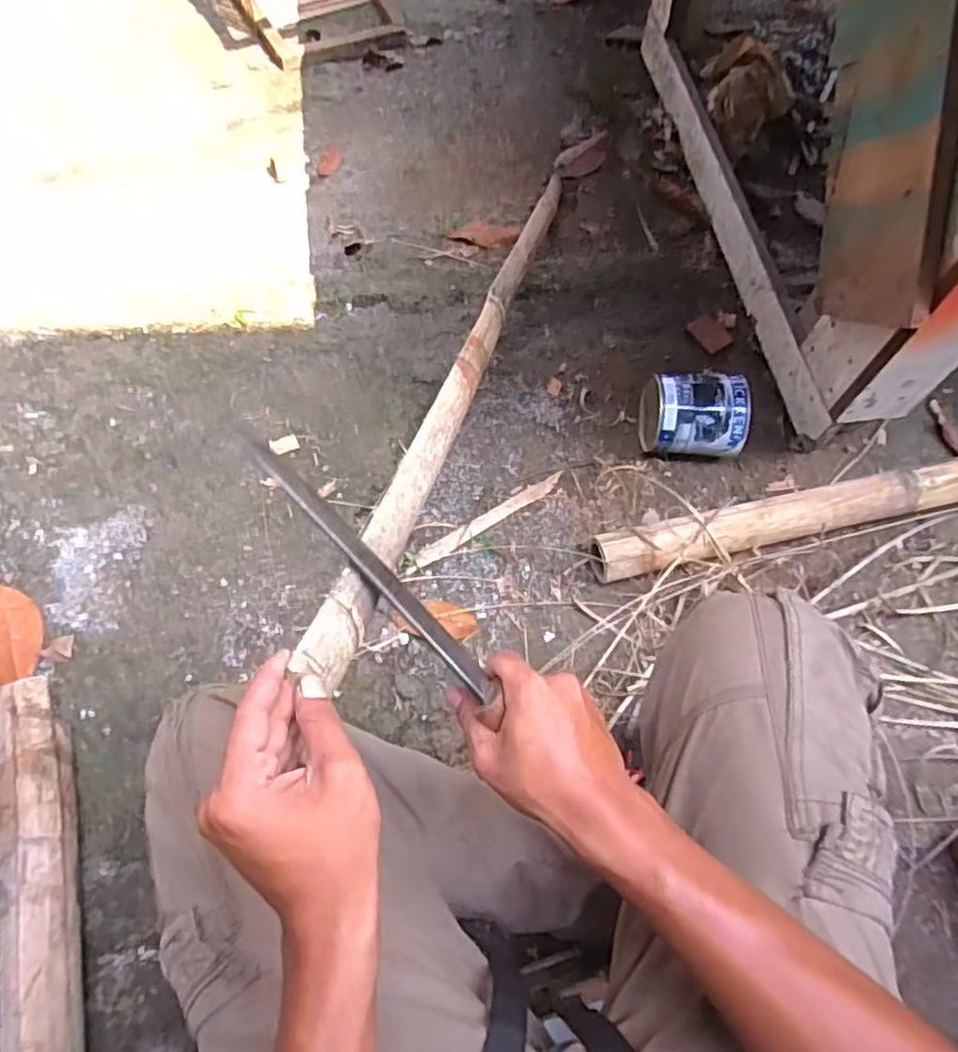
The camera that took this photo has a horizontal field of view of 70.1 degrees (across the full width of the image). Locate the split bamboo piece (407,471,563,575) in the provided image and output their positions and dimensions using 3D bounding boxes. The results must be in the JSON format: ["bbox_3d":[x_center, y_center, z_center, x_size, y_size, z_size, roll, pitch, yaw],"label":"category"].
[{"bbox_3d":[0.010,-0.006,0.933,0.250,0.008,0.022,-30,70,-17],"label":"split bamboo piece"}]

